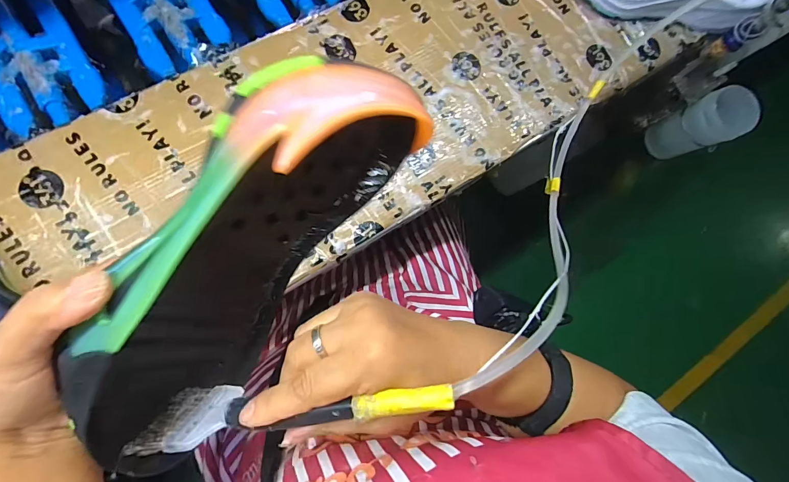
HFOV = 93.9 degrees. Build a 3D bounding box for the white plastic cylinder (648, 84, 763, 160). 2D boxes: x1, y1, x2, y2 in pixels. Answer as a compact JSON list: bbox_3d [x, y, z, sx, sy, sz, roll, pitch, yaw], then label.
[{"bbox_3d":[0.468,-0.178,0.576,0.067,0.141,0.071,-20,89,-9],"label":"white plastic cylinder"}]

